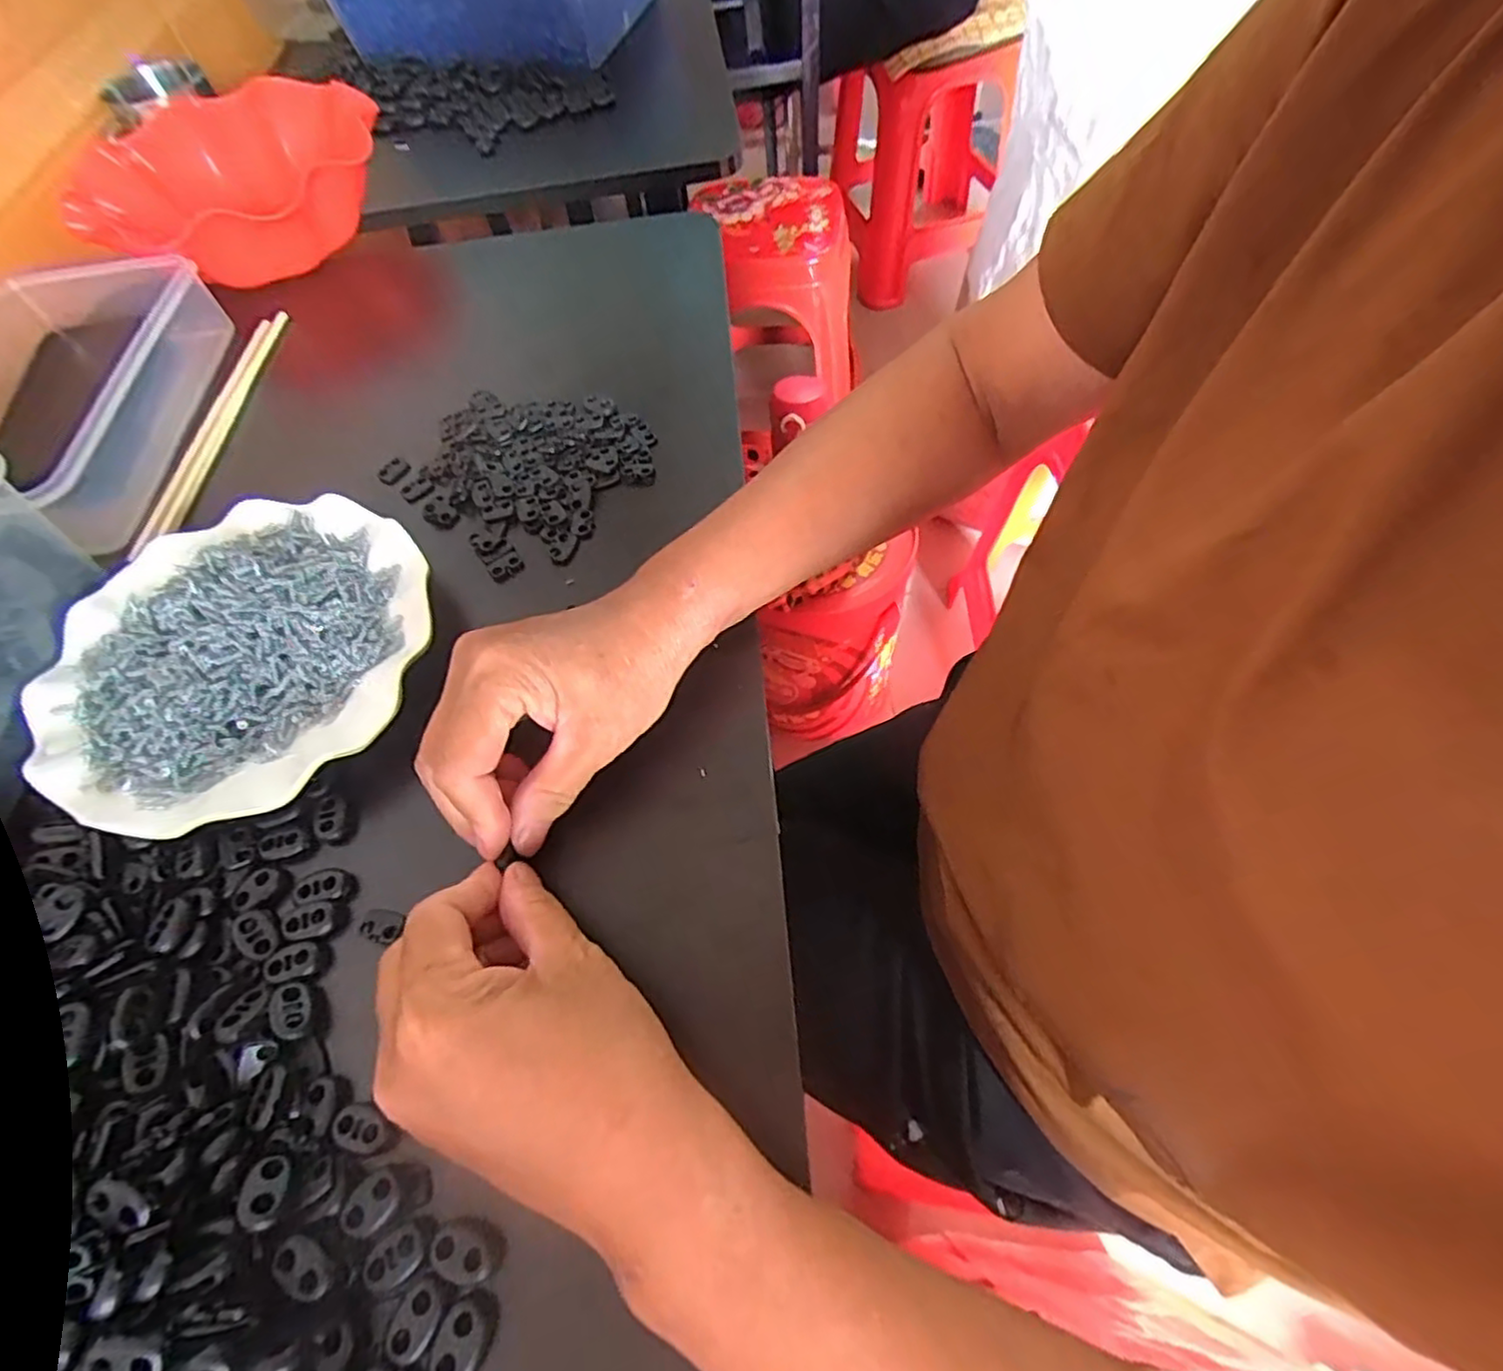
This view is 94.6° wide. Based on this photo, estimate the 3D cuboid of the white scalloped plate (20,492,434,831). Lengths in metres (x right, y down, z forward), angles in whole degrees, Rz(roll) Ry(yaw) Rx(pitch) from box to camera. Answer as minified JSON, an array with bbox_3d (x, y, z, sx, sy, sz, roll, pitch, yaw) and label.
[{"bbox_3d":[-0.250,-0.021,0.335,0.182,0.020,0.179,-2,60,4],"label":"white scalloped plate"}]

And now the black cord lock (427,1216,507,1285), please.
[{"bbox_3d":[-0.092,0.181,0.222,0.022,0.007,0.015,4,60,7],"label":"black cord lock"}]

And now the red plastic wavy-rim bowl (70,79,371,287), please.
[{"bbox_3d":[-0.418,-0.408,0.560,0.226,0.070,0.246,-17,60,-5],"label":"red plastic wavy-rim bowl"}]

